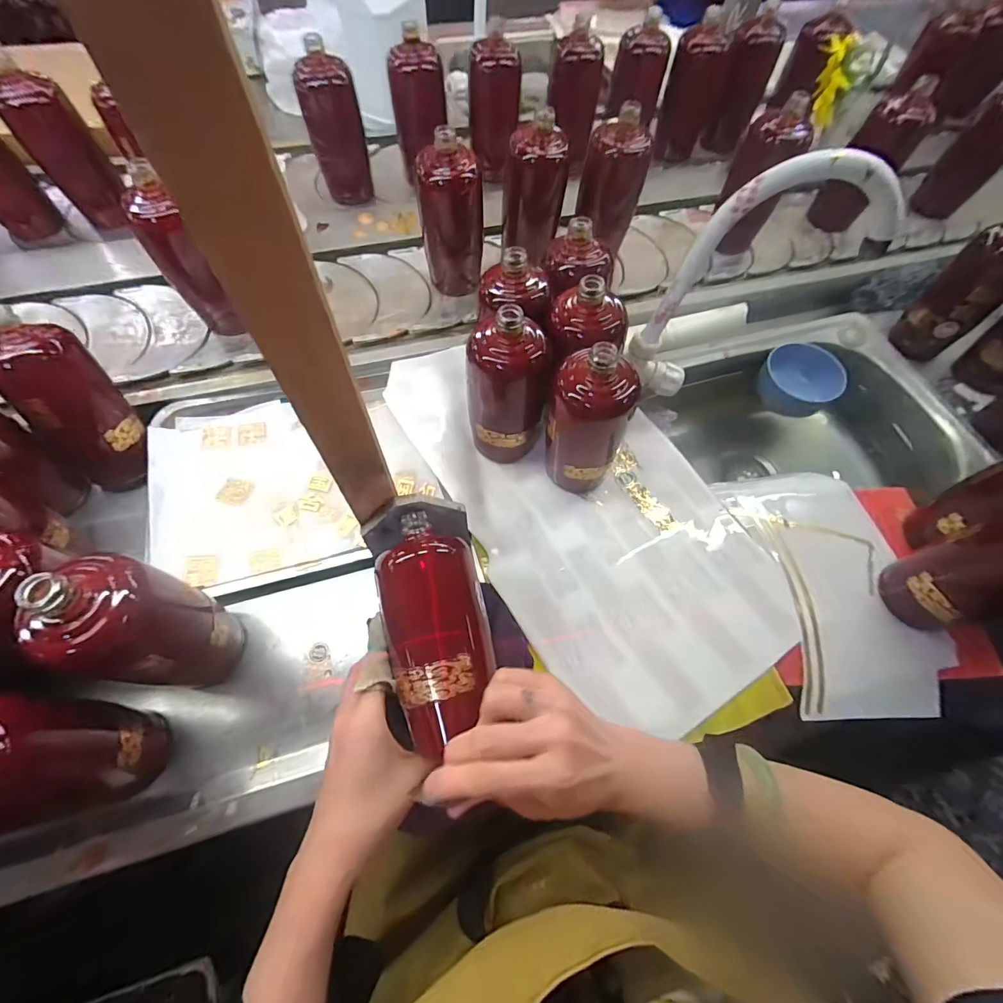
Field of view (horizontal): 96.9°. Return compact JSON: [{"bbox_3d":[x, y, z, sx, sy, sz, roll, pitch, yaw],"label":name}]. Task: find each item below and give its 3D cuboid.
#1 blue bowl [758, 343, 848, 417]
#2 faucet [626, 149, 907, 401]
[{"bbox_3d":[0.435,-0.177,0.659,0.108,0.064,0.105,1,65,-2],"label":"blue bowl"},{"bbox_3d":[0.260,-0.217,0.470,0.208,0.254,0.051,-5,65,-5],"label":"faucet"}]

